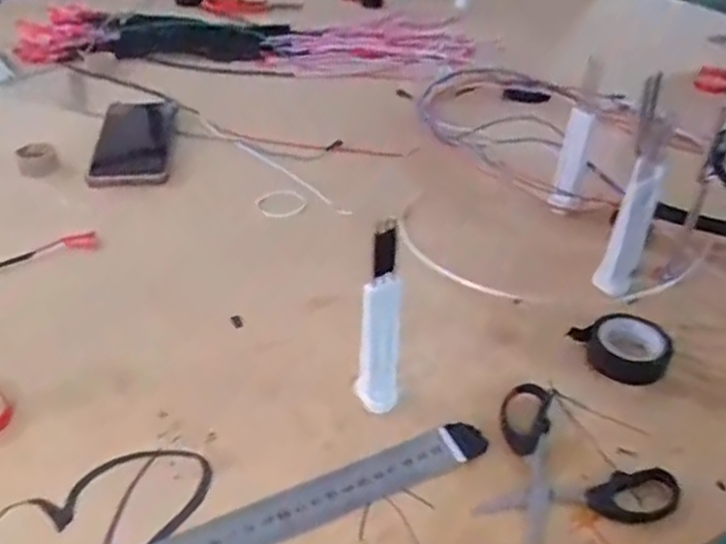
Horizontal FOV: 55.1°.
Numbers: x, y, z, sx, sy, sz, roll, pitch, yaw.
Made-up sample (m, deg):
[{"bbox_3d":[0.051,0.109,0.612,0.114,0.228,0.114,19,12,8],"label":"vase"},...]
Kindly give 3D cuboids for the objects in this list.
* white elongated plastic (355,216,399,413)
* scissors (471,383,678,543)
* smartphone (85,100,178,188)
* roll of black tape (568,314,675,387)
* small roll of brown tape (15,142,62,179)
[{"bbox_3d":[0.012,0.031,0.416,0.025,0.132,0.020,9,38,7],"label":"white elongated plastic"},{"bbox_3d":[0.114,0.119,0.410,0.096,0.007,0.111,-28,47,-34],"label":"scissors"},{"bbox_3d":[-0.239,-0.142,0.734,0.075,0.014,0.178,-2,38,-7],"label":"smartphone"},{"bbox_3d":[0.188,0.052,0.490,0.060,0.020,0.054,-8,39,-15],"label":"roll of black tape"},{"bbox_3d":[-0.317,-0.110,0.682,0.038,0.024,0.035,2,37,-2],"label":"small roll of brown tape"}]

